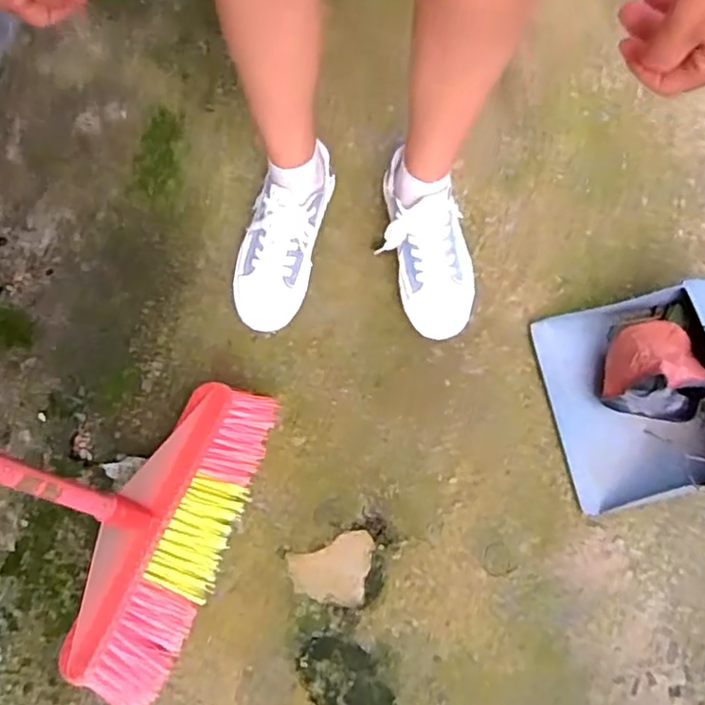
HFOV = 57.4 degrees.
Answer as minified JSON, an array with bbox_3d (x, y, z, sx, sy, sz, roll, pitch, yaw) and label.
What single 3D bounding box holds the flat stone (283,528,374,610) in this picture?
[{"bbox_3d":[-0.027,0.241,0.739,0.092,0.004,0.081,10,71,5],"label":"flat stone"}]

